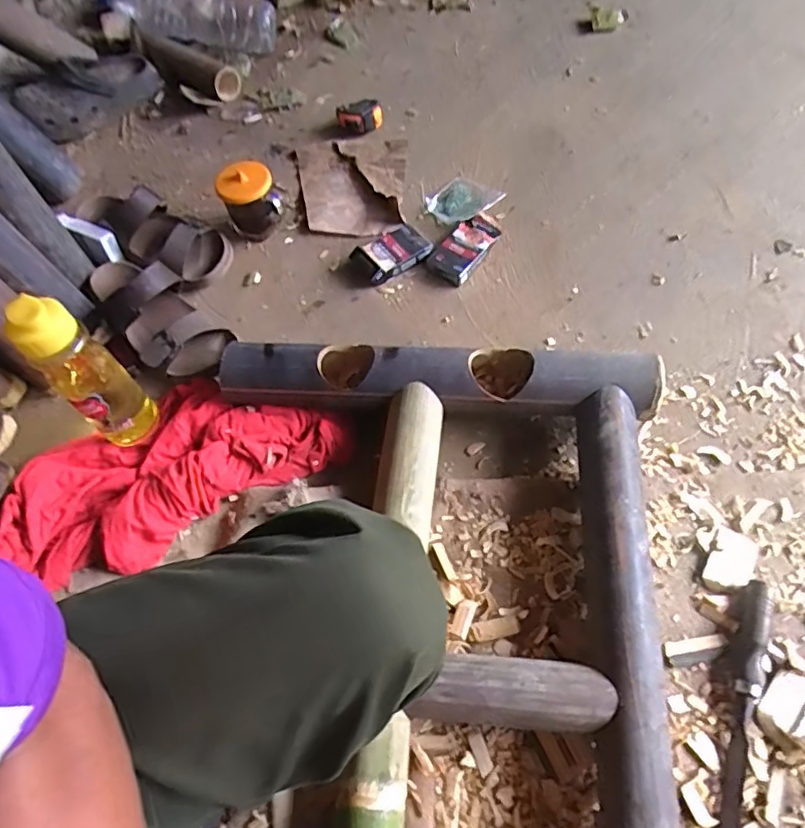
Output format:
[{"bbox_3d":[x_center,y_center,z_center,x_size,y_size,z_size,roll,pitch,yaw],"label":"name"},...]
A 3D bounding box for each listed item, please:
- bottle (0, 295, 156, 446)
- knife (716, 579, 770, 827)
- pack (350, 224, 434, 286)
[{"bbox_3d":[-0.347,-0.041,0.639,0.057,0.237,0.070,37,70,21],"label":"bottle"},{"bbox_3d":[0.311,0.268,0.524,0.019,0.024,0.239,17,64,13],"label":"knife"},{"bbox_3d":[-0.016,-0.237,0.836,0.100,0.021,0.073,-30,63,-12],"label":"pack"}]

